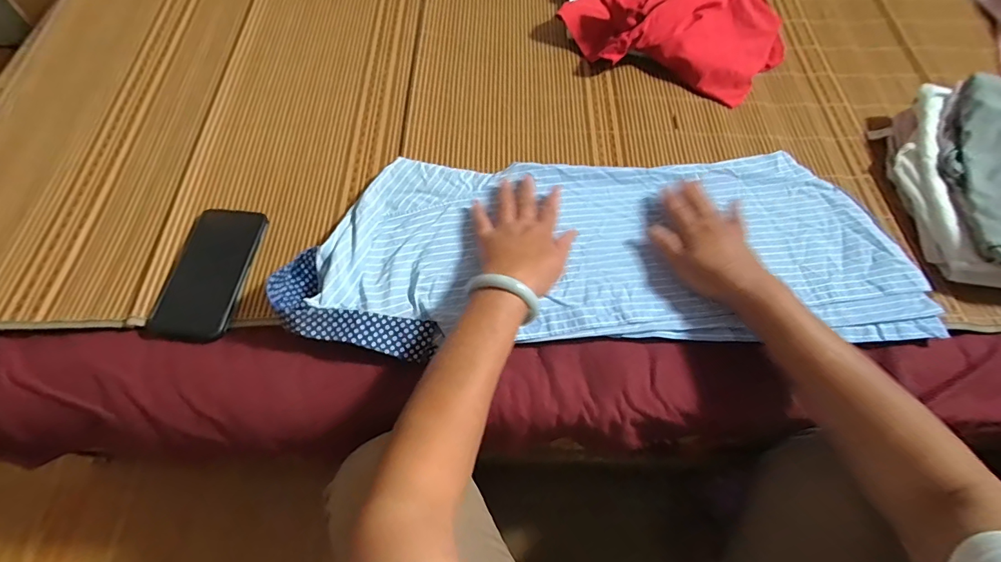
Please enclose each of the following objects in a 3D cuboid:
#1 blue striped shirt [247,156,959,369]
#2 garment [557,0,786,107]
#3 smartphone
[{"bbox_3d":[0.116,-0.044,0.529,0.683,0.035,0.250,-3,61,-4],"label":"blue striped shirt"},{"bbox_3d":[0.274,-0.406,0.696,0.326,0.068,0.251,25,67,12],"label":"garment"},{"bbox_3d":[-0.329,-0.011,0.513,0.087,0.005,0.167,4,64,2],"label":"smartphone"}]

